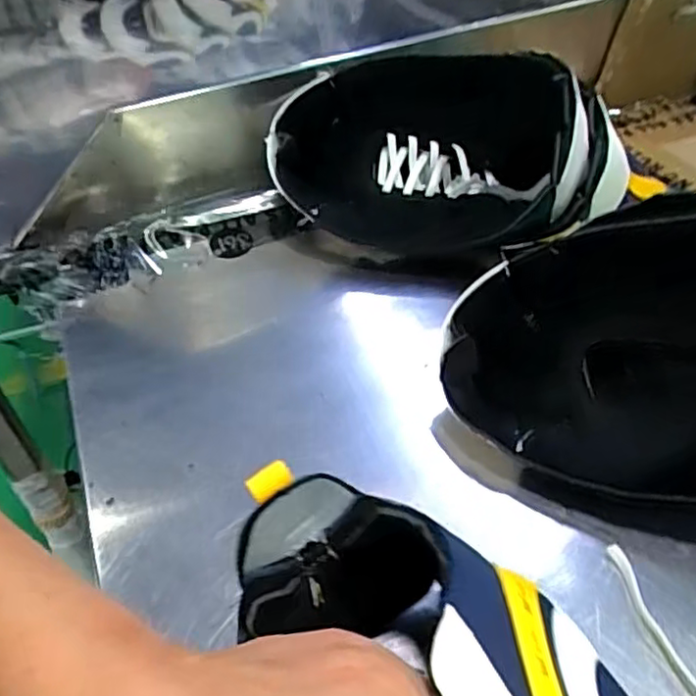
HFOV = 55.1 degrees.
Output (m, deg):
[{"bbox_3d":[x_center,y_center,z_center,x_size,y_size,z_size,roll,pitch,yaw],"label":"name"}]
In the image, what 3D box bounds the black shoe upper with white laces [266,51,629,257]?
[{"bbox_3d":[0.068,-0.138,0.498,0.251,0.108,0.121,5,44,13],"label":"black shoe upper with white laces"}]

